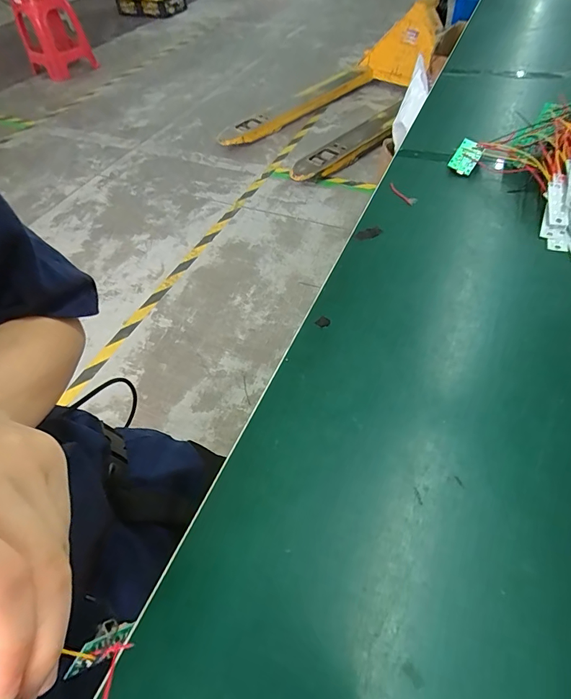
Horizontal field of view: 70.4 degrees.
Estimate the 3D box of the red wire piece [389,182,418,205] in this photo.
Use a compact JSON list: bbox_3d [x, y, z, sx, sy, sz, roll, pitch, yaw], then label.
[{"bbox_3d":[0.123,-0.166,0.432,0.013,0.005,0.041,-32,55,-18],"label":"red wire piece"}]

